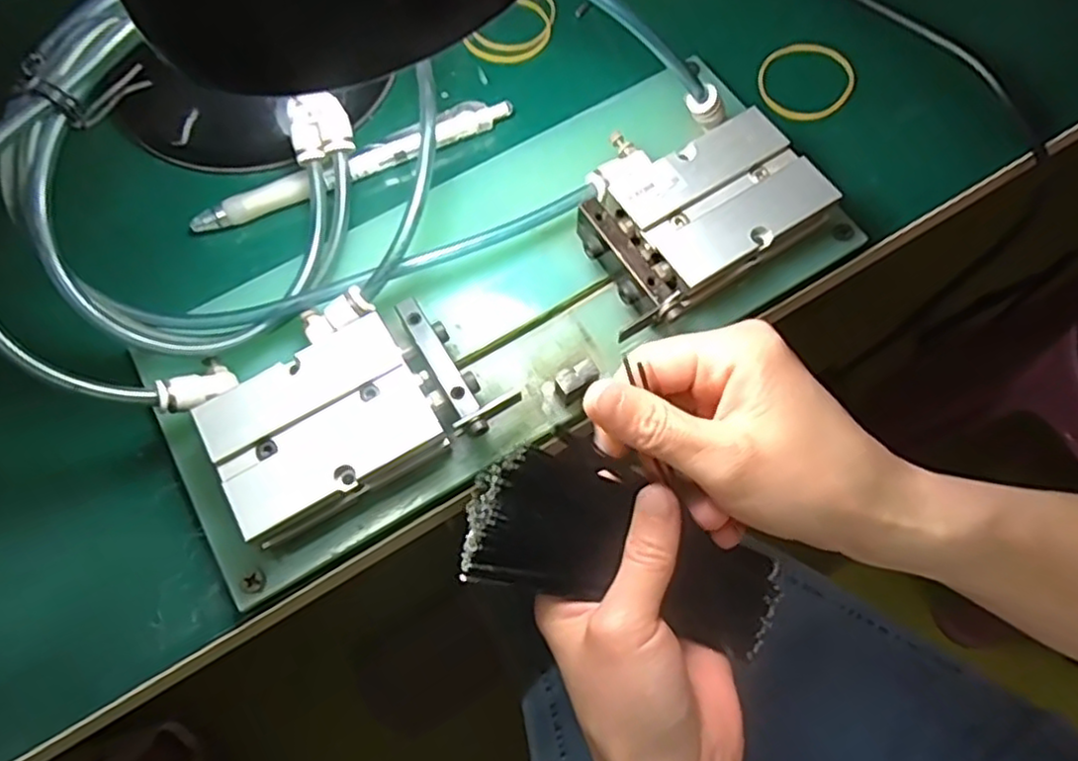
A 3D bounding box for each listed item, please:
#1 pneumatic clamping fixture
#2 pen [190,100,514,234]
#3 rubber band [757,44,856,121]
[{"bbox_3d":[-0.016,-0.038,0.270,0.257,0.032,0.115,-30,74,-10],"label":"pneumatic clamping fixture"},{"bbox_3d":[-0.080,-0.096,0.308,0.145,0.009,0.014,-26,72,-9],"label":"pen"},{"bbox_3d":[0.126,-0.142,0.329,0.043,0.005,0.043,0,70,0],"label":"rubber band"}]

